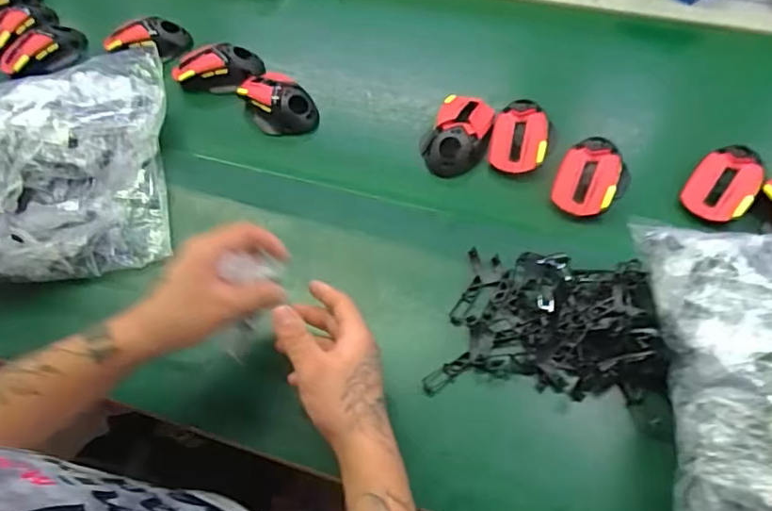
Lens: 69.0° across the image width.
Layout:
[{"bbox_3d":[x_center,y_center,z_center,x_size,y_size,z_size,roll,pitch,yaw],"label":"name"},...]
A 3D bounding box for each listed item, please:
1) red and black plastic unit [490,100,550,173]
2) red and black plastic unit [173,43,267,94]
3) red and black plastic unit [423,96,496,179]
[{"bbox_3d":[0.162,-0.143,0.677,0.068,0.036,0.096,11,60,11],"label":"red and black plastic unit"},{"bbox_3d":[-0.231,-0.255,0.767,0.117,0.039,0.063,3,59,6],"label":"red and black plastic unit"},{"bbox_3d":[0.091,-0.147,0.687,0.074,0.038,0.109,25,64,18],"label":"red and black plastic unit"}]

